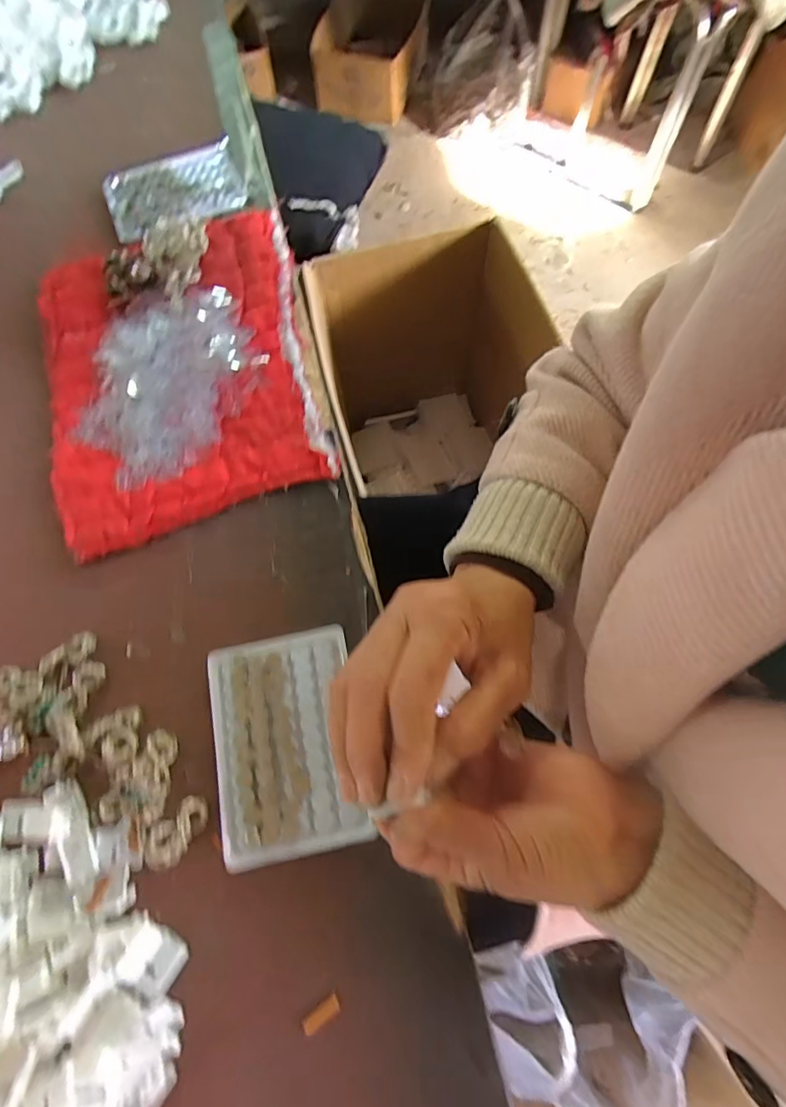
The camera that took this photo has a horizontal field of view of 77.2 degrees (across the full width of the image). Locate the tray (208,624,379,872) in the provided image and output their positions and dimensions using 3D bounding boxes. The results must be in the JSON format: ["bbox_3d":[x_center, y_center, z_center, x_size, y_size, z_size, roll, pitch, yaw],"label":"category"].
[{"bbox_3d":[-0.070,0.120,0.319,0.093,0.009,0.133,-11,70,-2],"label":"tray"}]

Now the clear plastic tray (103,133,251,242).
[{"bbox_3d":[-0.223,-0.373,0.500,0.134,0.017,0.106,-24,71,-6],"label":"clear plastic tray"}]

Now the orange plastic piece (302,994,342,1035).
[{"bbox_3d":[-0.040,0.256,0.273,0.022,0.004,0.008,-33,72,-9],"label":"orange plastic piece"}]

